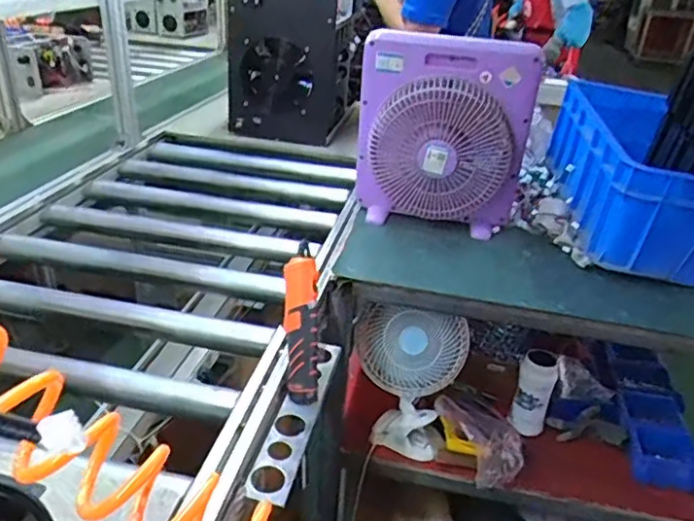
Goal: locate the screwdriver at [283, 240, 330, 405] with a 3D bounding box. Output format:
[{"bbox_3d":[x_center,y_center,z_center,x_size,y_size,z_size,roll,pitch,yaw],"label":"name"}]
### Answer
[{"bbox_3d":[-0.057,0.087,0.804,0.052,0.209,0.035,-1,-4,-15],"label":"screwdriver"}]

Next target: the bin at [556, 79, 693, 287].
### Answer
[{"bbox_3d":[0.668,-0.162,1.194,0.414,0.194,0.527,6,29,3],"label":"bin"}]

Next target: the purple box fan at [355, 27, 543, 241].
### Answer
[{"bbox_3d":[0.176,-0.235,1.098,0.308,0.344,0.123,11,29,11],"label":"purple box fan"}]

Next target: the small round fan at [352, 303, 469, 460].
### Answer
[{"bbox_3d":[0.117,0.221,1.169,0.217,0.334,0.110,8,22,2],"label":"small round fan"}]

